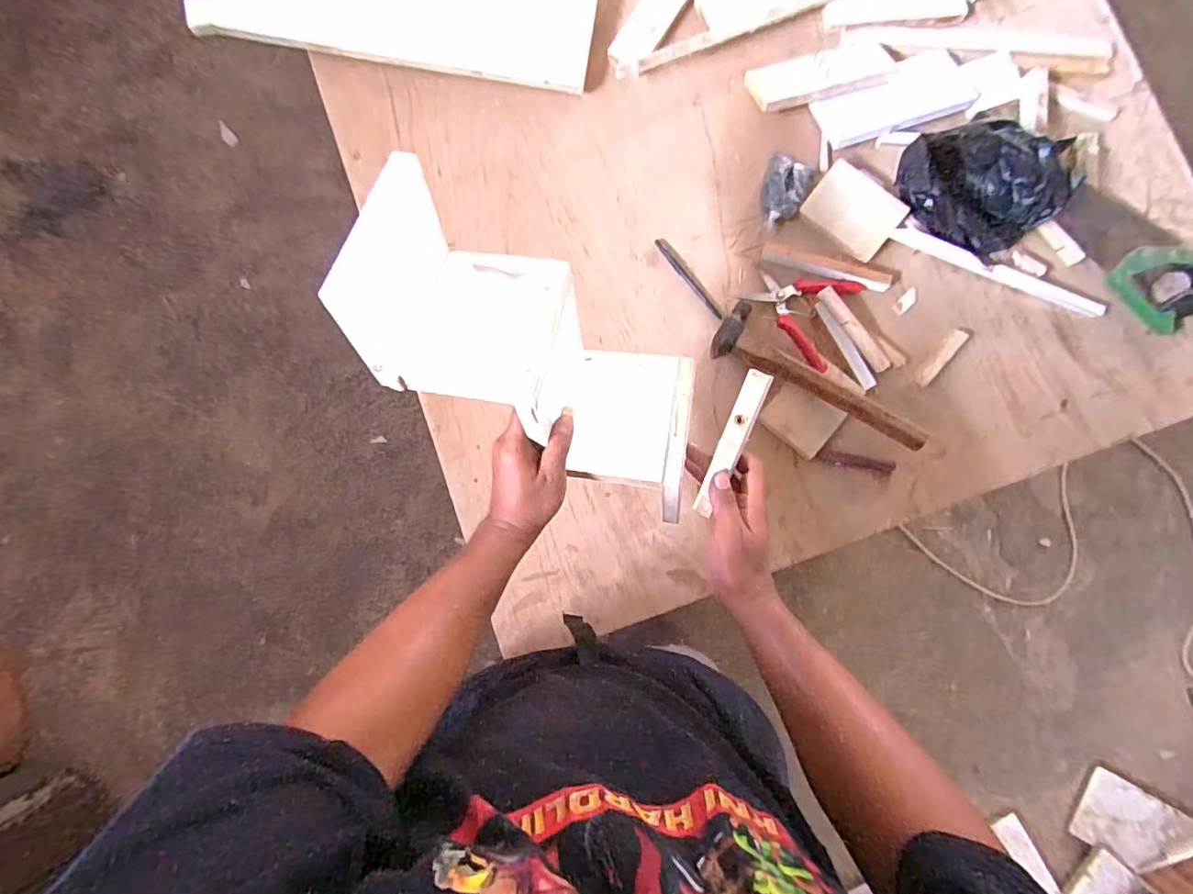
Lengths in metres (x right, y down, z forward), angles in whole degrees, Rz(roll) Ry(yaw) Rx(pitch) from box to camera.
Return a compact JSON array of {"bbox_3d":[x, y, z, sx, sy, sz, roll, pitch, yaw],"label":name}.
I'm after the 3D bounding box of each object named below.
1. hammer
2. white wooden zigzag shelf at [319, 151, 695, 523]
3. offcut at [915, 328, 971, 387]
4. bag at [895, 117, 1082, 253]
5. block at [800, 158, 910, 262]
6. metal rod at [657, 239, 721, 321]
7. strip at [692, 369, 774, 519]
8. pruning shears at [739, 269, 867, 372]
[{"bbox_3d":[0.311,-0.107,0.734,0.299,0.060,0.097,28,83,2],"label":"hammer"},{"bbox_3d":[-0.054,-0.082,0.484,0.338,0.113,0.151,28,86,-30],"label":"white wooden zigzag shelf"},{"bbox_3d":[0.499,-0.130,0.771,0.021,0.013,0.110,42,84,4],"label":"offcut"},{"bbox_3d":[0.539,-0.364,0.742,0.209,0.114,0.121,17,83,1],"label":"bag"},{"bbox_3d":[0.377,-0.347,0.777,0.126,0.020,0.095,40,84,4],"label":"block"},{"bbox_3d":[0.134,-0.243,0.770,0.013,0.009,0.145,-38,85,-5],"label":"metal rod"},{"bbox_3d":[0.123,-0.002,0.491,0.022,0.011,0.141,23,102,1],"label":"strip"},{"bbox_3d":[0.291,-0.207,0.771,0.151,0.035,0.160,30,83,3],"label":"pruning shears"}]

